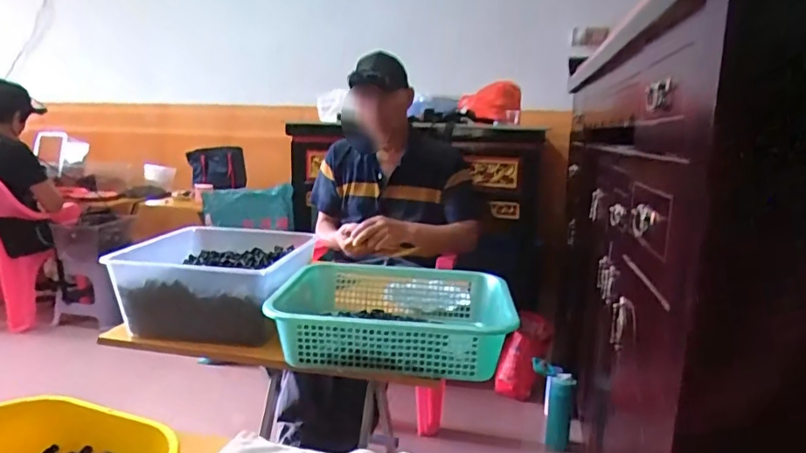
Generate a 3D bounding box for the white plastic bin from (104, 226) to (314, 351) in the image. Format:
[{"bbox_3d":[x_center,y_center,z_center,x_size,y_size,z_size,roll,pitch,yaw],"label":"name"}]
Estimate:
[{"bbox_3d":[-0.352,0.107,0.990,0.323,0.144,0.308,2,11,3],"label":"white plastic bin"}]

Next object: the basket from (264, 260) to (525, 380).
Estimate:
[{"bbox_3d":[-0.012,0.156,0.904,0.387,0.097,0.297,2,11,2],"label":"basket"}]

